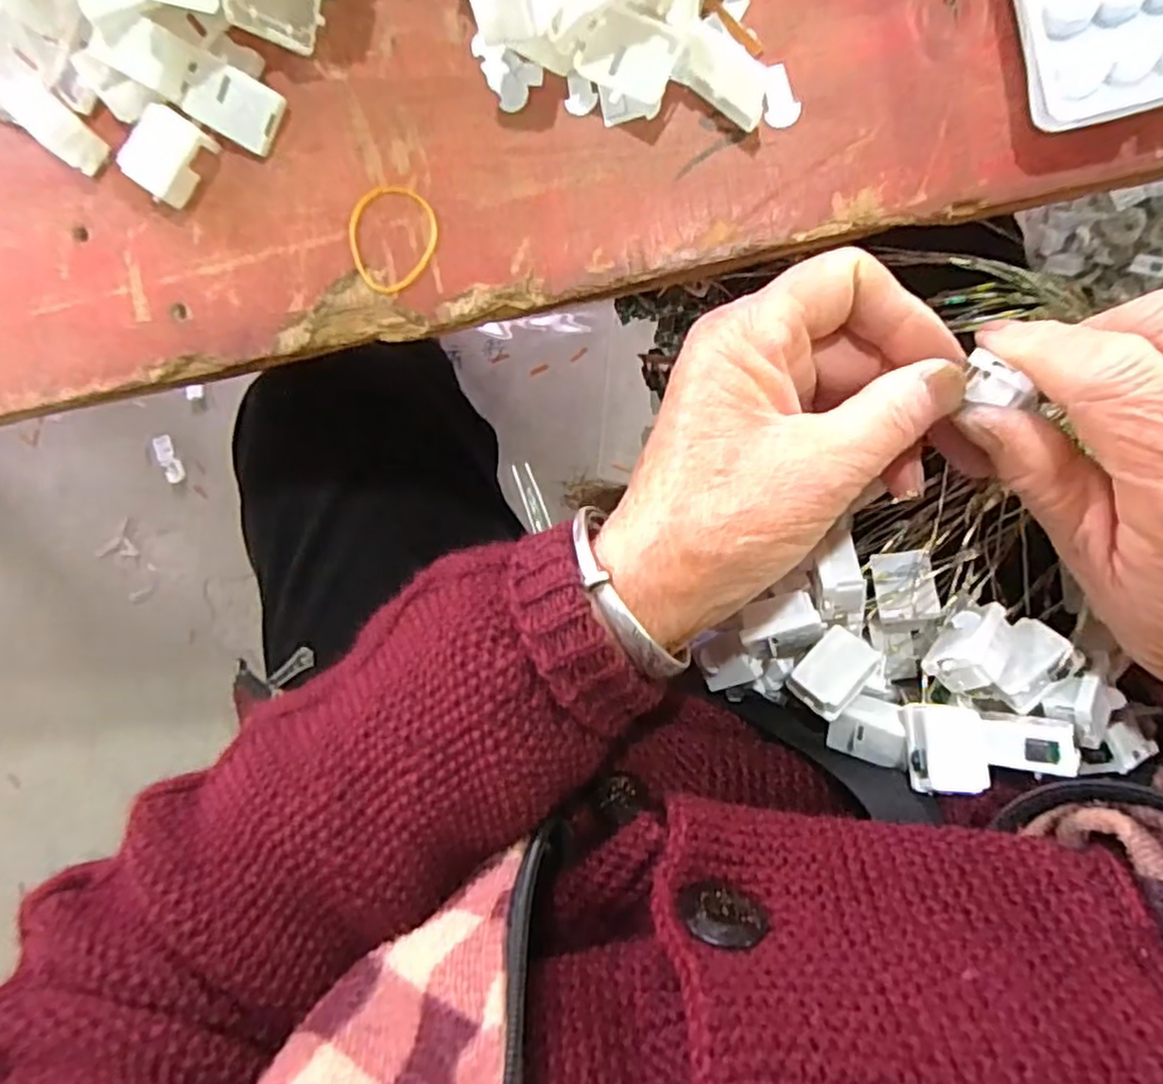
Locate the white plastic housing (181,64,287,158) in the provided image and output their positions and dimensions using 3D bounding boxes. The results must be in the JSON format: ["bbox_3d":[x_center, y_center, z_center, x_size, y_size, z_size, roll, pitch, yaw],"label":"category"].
[{"bbox_3d":[-0.109,-0.137,0.219,0.028,0.005,0.019,28,105,-7],"label":"white plastic housing"}]

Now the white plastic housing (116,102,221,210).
[{"bbox_3d":[-0.131,-0.122,0.222,0.020,0.009,0.025,33,91,-23],"label":"white plastic housing"}]

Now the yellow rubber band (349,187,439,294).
[{"bbox_3d":[-0.060,-0.095,0.218,0.031,0.004,0.031,0,92,9],"label":"yellow rubber band"}]

